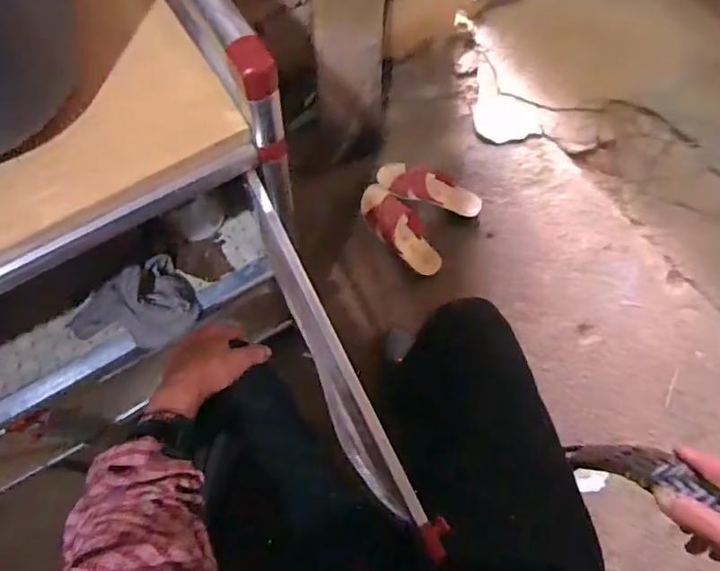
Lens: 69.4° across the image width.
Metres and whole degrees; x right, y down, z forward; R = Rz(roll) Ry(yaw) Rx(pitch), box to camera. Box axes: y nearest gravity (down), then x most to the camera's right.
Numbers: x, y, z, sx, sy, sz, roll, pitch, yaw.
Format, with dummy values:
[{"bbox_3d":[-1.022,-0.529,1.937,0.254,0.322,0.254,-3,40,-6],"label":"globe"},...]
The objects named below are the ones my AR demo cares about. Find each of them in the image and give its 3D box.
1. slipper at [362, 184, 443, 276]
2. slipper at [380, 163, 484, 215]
[{"bbox_3d":[0.088,-0.119,1.136,0.095,0.036,0.229,-39,77,-14],"label":"slipper"},{"bbox_3d":[0.158,-0.216,1.174,0.232,0.051,0.083,13,71,2],"label":"slipper"}]

